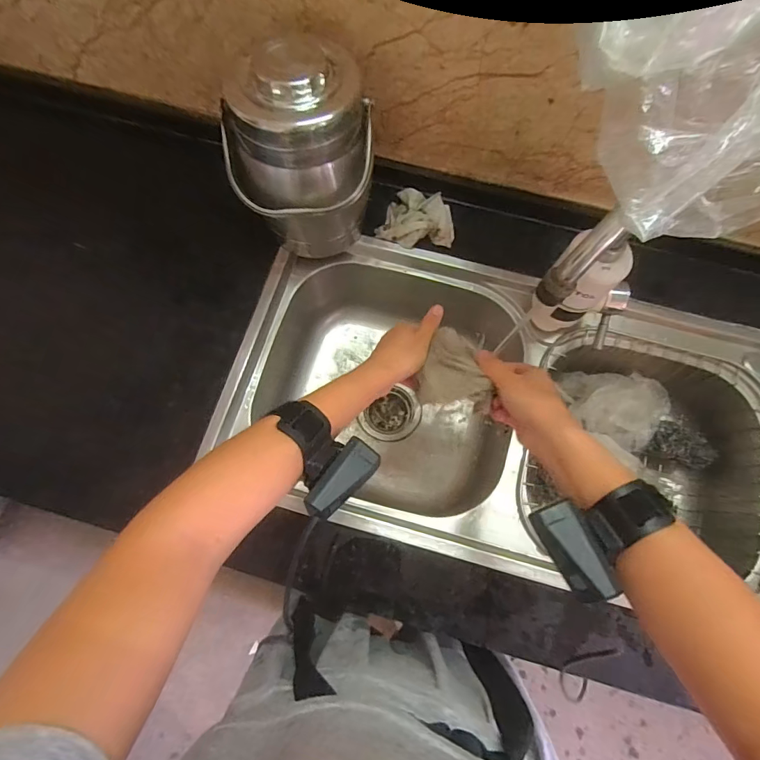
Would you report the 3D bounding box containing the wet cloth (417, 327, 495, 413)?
[{"bbox_3d":[0.079,-0.014,0.448,0.069,0.024,0.085,5,73,2],"label":"wet cloth"}]

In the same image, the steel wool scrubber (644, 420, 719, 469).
[{"bbox_3d":[0.459,0.096,0.661,0.082,0.035,0.066,23,74,8],"label":"steel wool scrubber"}]

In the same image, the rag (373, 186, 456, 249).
[{"bbox_3d":[0.058,-0.231,0.630,0.104,0.031,0.083,23,74,8],"label":"rag"}]

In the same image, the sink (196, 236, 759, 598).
[{"bbox_3d":[0.182,0.061,0.651,0.745,0.192,0.397,13,73,5],"label":"sink"}]

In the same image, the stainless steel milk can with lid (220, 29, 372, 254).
[{"bbox_3d":[-0.091,-0.265,0.537,0.156,0.232,0.123,-7,73,-2],"label":"stainless steel milk can with lid"}]

